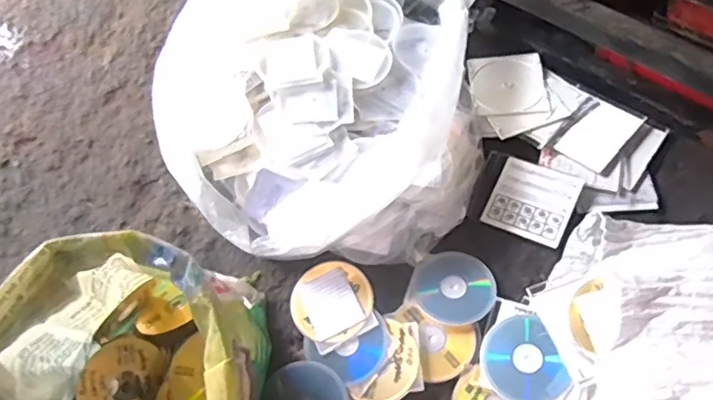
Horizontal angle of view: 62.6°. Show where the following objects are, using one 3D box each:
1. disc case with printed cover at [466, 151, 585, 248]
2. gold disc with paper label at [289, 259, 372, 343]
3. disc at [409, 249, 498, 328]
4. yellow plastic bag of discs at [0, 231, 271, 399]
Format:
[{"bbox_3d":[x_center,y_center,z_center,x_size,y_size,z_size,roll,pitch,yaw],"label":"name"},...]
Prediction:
[{"bbox_3d":[0.263,-0.004,0.919,0.147,0.011,0.126,20,69,21],"label":"disc case with printed cover"},{"bbox_3d":[-0.037,0.148,0.861,0.118,0.012,0.117,-4,68,9],"label":"gold disc with paper label"},{"bbox_3d":[0.142,0.126,0.858,0.119,0.008,0.116,-2,56,3],"label":"disc"},{"bbox_3d":[-0.255,0.212,0.672,0.274,0.280,0.315,-3,59,-2],"label":"yellow plastic bag of discs"}]

